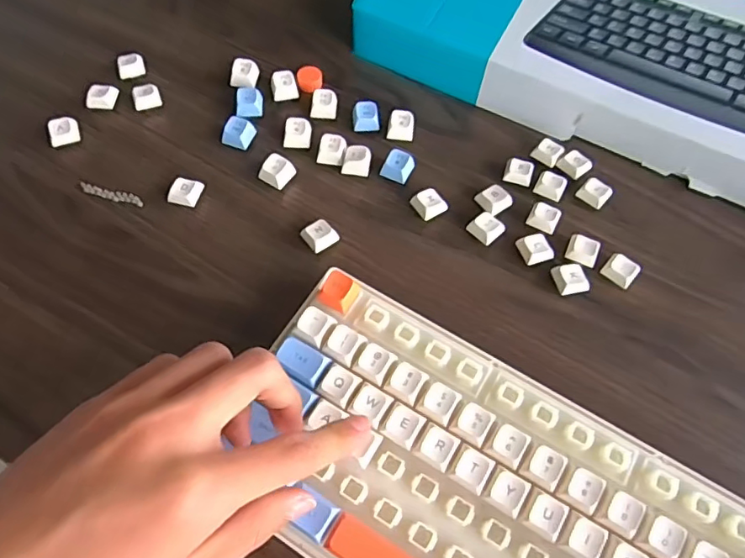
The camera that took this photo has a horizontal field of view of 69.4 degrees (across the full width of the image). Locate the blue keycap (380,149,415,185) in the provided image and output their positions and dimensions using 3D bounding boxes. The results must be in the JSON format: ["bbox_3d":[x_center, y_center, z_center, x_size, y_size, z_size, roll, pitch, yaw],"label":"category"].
[{"bbox_3d":[0.017,-0.075,0.364,0.018,0.016,0.018,25,64,11],"label":"blue keycap"}]

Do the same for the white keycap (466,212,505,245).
[{"bbox_3d":[0.074,-0.033,0.346,0.020,0.010,0.018,-31,68,-17],"label":"white keycap"}]

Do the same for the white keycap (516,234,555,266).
[{"bbox_3d":[0.103,-0.019,0.339,0.019,0.009,0.018,-14,64,-9],"label":"white keycap"}]

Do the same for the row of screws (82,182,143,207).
[{"bbox_3d":[-0.172,-0.056,0.355,0.043,0.004,0.007,14,62,5],"label":"row of screws"}]

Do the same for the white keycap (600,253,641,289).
[{"bbox_3d":[0.155,-0.005,0.335,0.019,0.011,0.018,41,68,18],"label":"white keycap"}]

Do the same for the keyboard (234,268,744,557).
[{"bbox_3d":[0.111,0.135,0.242,0.375,0.035,0.126,30,65,14],"label":"keyboard"}]

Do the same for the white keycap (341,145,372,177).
[{"bbox_3d":[-0.011,-0.080,0.366,0.018,0.014,0.017,7,62,2],"label":"white keycap"}]

